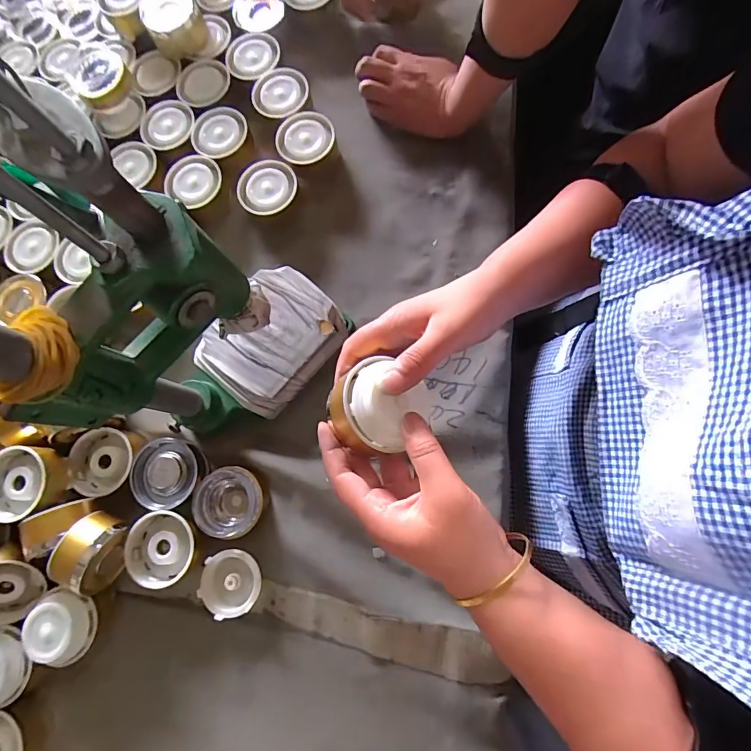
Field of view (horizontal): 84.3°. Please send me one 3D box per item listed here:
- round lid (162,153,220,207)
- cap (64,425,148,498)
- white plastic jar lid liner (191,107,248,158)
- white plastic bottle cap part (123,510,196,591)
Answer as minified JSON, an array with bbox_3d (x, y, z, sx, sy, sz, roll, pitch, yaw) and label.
[{"bbox_3d":[-0.210,-0.220,0.473,0.063,0.013,0.069,-13,77,3],"label":"round lid"},{"bbox_3d":[-0.276,0.085,0.426,0.068,0.023,0.068,-12,78,-1],"label":"cap"},{"bbox_3d":[-0.184,-0.285,0.484,0.065,0.006,0.062,-10,78,0],"label":"white plastic jar lid liner"},{"bbox_3d":[-0.209,0.169,0.410,0.066,0.036,0.067,-1,78,6],"label":"white plastic bottle cap part"}]

